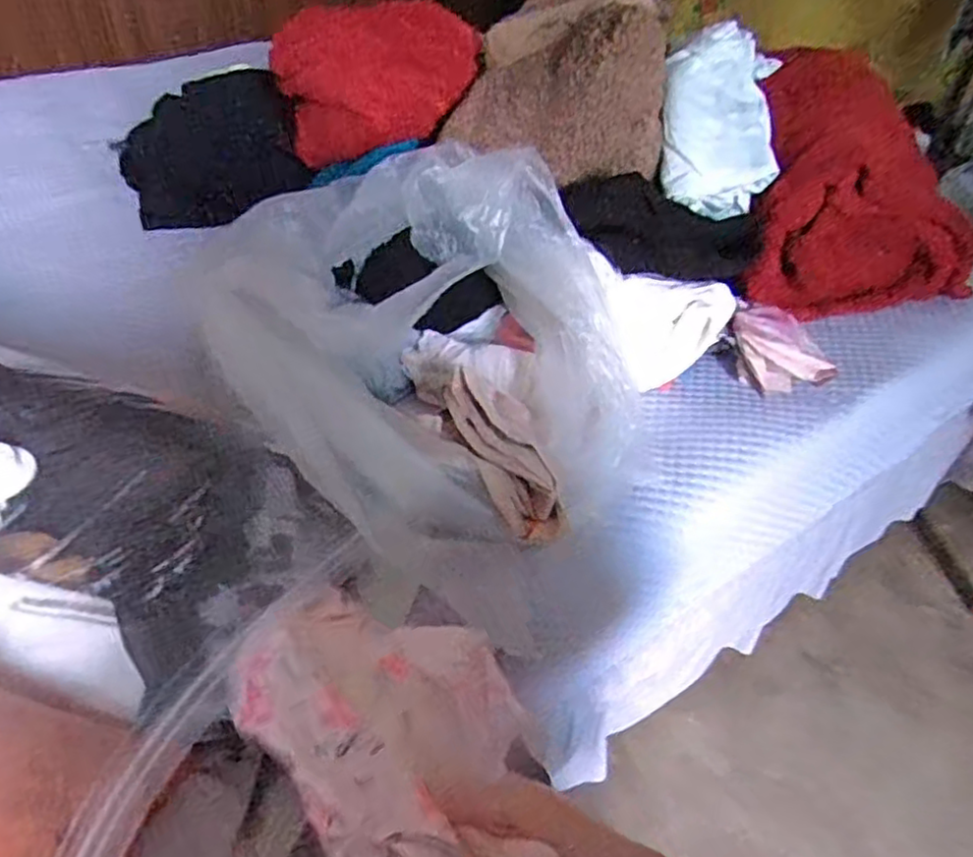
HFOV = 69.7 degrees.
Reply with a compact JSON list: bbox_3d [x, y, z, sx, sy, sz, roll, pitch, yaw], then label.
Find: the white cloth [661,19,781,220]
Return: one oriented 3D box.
[{"bbox_3d":[0.288,-0.384,0.881,0.149,0.076,0.263,8,71,-2],"label":"white cloth"}]

